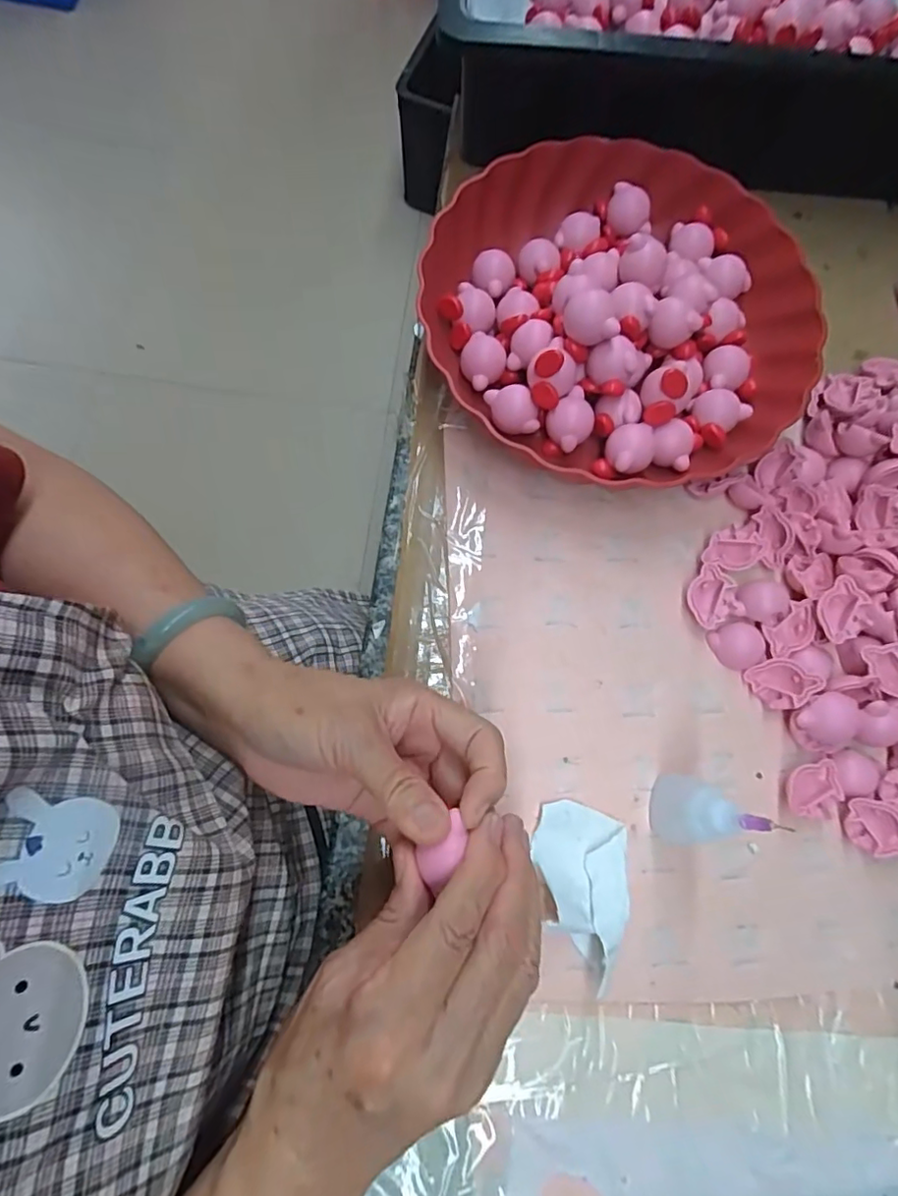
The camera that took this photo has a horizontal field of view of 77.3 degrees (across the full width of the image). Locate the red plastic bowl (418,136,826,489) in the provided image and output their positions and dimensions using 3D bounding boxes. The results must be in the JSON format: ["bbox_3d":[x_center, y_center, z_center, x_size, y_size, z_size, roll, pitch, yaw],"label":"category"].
[{"bbox_3d":[0.112,-0.186,0.355,0.233,0.061,0.219,1,76,-3],"label":"red plastic bowl"}]

